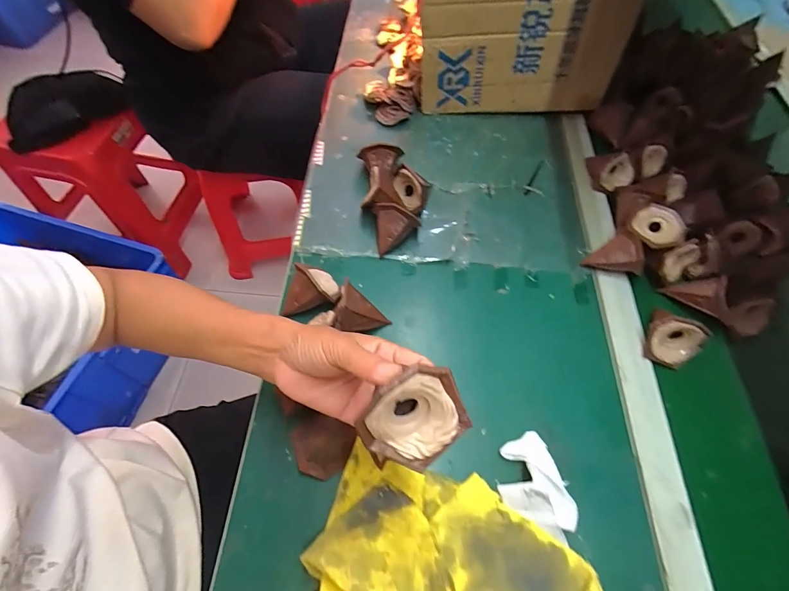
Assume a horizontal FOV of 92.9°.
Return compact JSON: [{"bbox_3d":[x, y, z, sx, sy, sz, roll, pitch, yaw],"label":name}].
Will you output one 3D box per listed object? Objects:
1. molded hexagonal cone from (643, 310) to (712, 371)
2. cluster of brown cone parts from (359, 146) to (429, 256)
[{"bbox_3d":[0.319,0.053,0.428,0.063,0.049,0.040,30,64,14],"label":"molded hexagonal cone"},{"bbox_3d":[0.000,-0.133,0.508,0.094,0.054,0.153,1,61,-2],"label":"cluster of brown cone parts"}]

